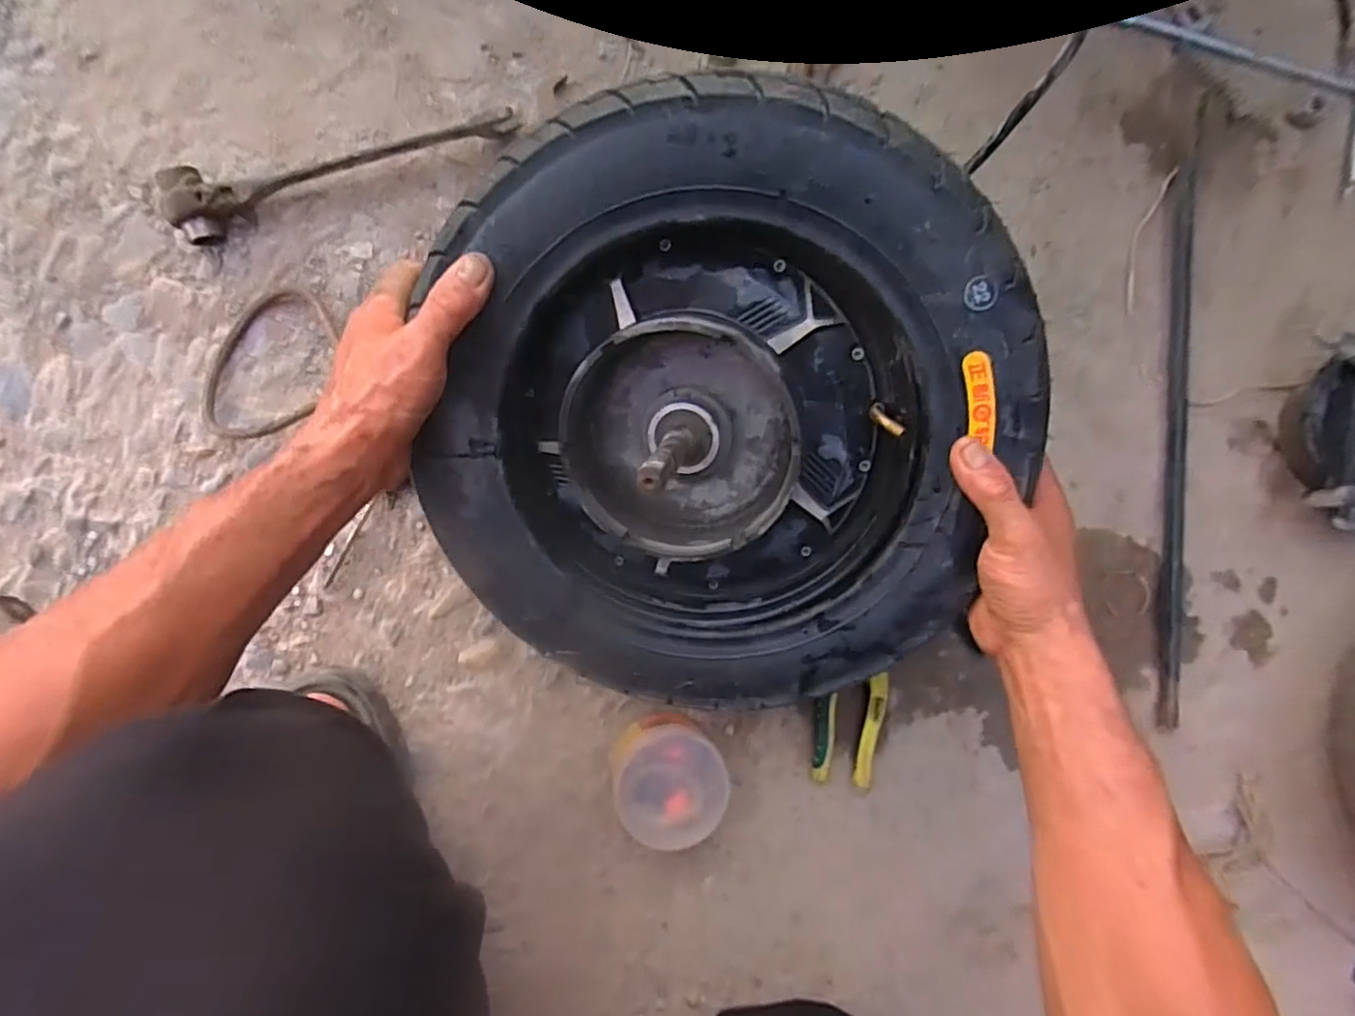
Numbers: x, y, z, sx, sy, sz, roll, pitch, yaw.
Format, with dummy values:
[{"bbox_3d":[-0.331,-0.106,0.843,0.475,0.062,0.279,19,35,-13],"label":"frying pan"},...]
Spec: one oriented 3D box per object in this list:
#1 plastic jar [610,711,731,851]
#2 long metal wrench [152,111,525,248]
[{"bbox_3d":[-0.006,0.205,0.512,0.084,0.063,0.082,0,87,-5],"label":"plastic jar"},{"bbox_3d":[-0.262,-0.270,0.531,0.268,0.033,0.047,-18,89,-6],"label":"long metal wrench"}]

